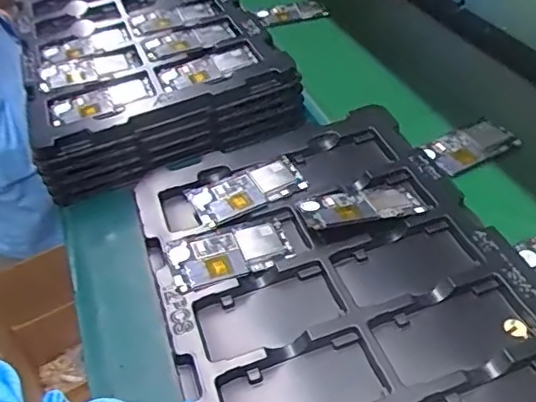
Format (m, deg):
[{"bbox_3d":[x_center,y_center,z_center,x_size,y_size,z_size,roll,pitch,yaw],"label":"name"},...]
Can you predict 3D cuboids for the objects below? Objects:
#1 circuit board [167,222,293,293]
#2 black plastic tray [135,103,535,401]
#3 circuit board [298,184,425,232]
[{"bbox_3d":[-0.038,0.053,0.569,0.121,0.009,0.066,-16,44,-10],"label":"circuit board"},{"bbox_3d":[0.086,0.118,0.504,0.323,0.051,0.548,-15,44,-10],"label":"black plastic tray"},{"bbox_3d":[0.097,0.004,0.596,0.124,0.007,0.069,-7,28,-7],"label":"circuit board"}]

